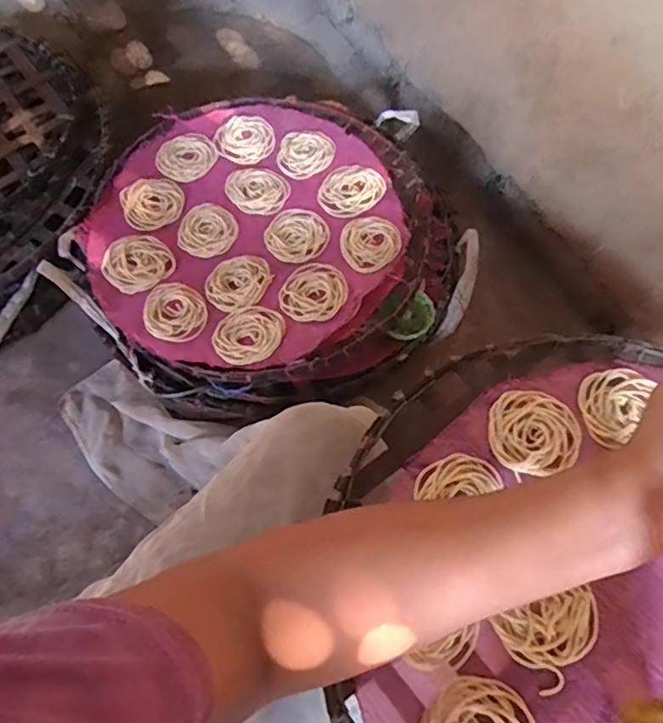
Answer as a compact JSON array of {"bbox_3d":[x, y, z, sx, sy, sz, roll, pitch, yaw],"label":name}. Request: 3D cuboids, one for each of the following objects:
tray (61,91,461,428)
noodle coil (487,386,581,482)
[{"bbox_3d":[-0.070,-0.143,0.653,0.400,0.051,0.397,-34,72,-16],"label":"tray"},{"bbox_3d":[0.148,0.051,0.410,0.065,0.005,0.065,1,67,-2],"label":"noodle coil"}]

